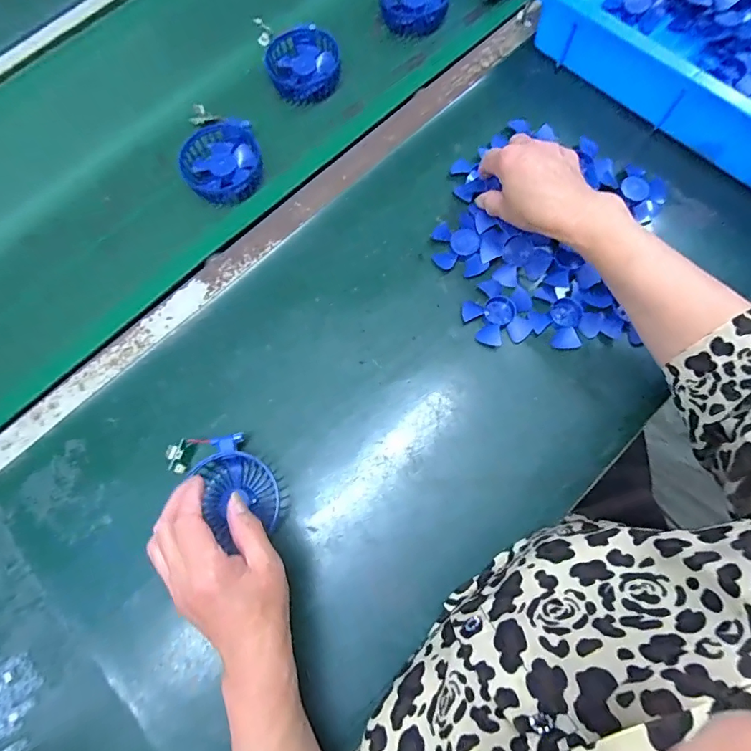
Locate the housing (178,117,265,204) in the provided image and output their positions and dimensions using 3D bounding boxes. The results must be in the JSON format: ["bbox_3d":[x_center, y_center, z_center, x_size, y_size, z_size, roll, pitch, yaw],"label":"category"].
[{"bbox_3d":[-0.173,-0.239,0.508,0.086,0.025,0.093,-22,76,-4],"label":"housing"}]

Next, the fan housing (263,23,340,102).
[{"bbox_3d":[-0.088,-0.378,0.551,0.090,0.039,0.089,-18,74,-5],"label":"fan housing"}]

